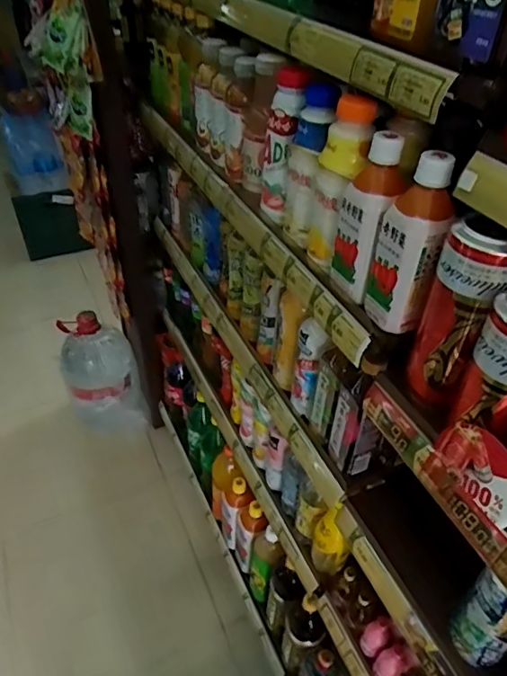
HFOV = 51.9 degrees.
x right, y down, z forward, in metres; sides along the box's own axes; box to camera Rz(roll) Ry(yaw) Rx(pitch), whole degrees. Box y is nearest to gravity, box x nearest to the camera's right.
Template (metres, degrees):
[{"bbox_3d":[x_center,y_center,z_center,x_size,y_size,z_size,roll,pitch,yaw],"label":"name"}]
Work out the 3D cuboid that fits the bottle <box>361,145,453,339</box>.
[{"bbox_3d":[0.151,-0.088,0.512,0.051,0.172,0.053,-7,41,-8],"label":"bottle"}]

